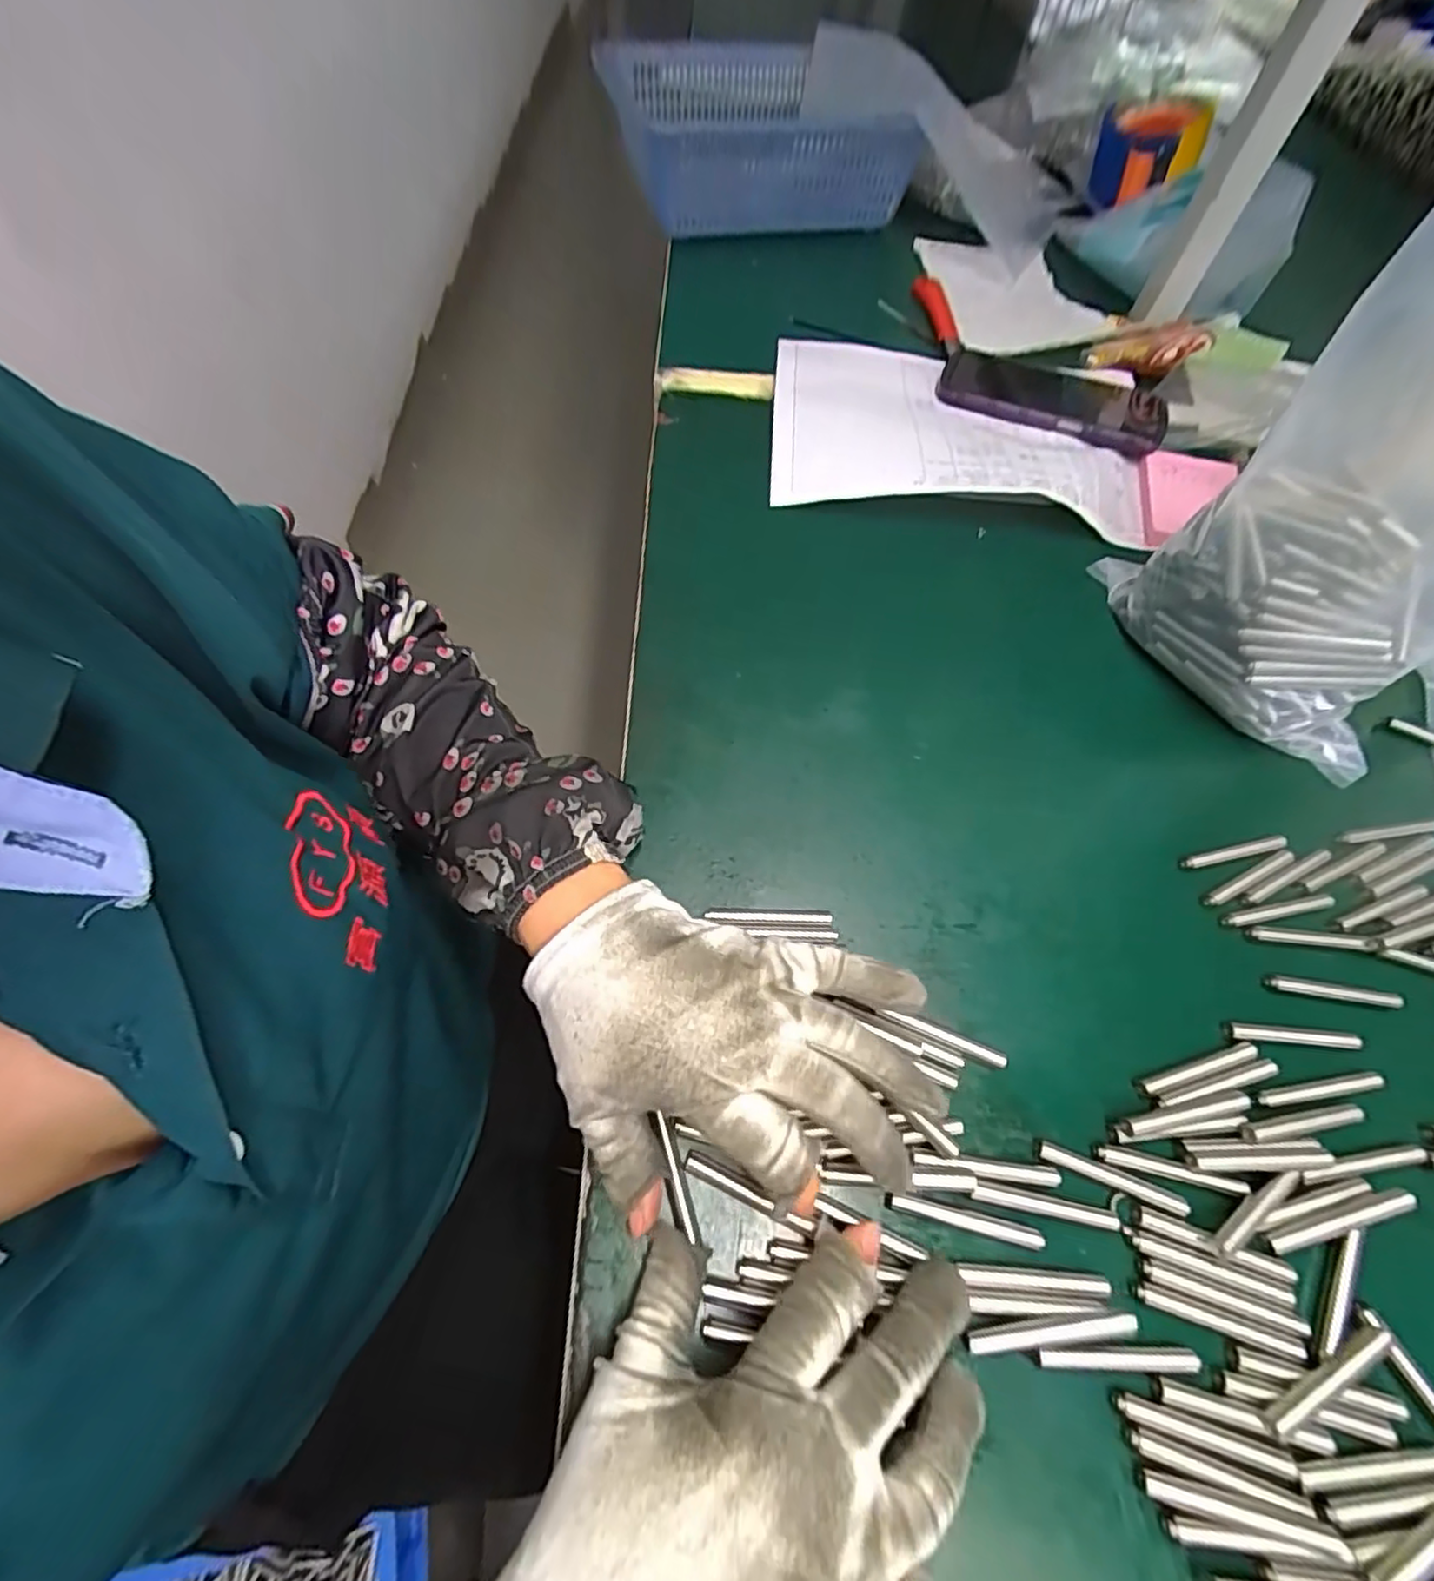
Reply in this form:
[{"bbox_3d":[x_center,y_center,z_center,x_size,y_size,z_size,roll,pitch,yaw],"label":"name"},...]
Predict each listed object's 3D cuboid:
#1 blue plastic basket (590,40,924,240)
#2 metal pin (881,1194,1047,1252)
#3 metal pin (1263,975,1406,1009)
[{"bbox_3d":[0.033,-0.666,0.682,0.305,0.104,0.236,-14,63,-7],"label":"blue plastic basket"},{"bbox_3d":[0.096,0.164,0.253,0.061,0.004,0.007,14,60,4],"label":"metal pin"},{"bbox_3d":[0.287,0.093,0.305,0.062,0.004,0.007,9,60,1],"label":"metal pin"}]

